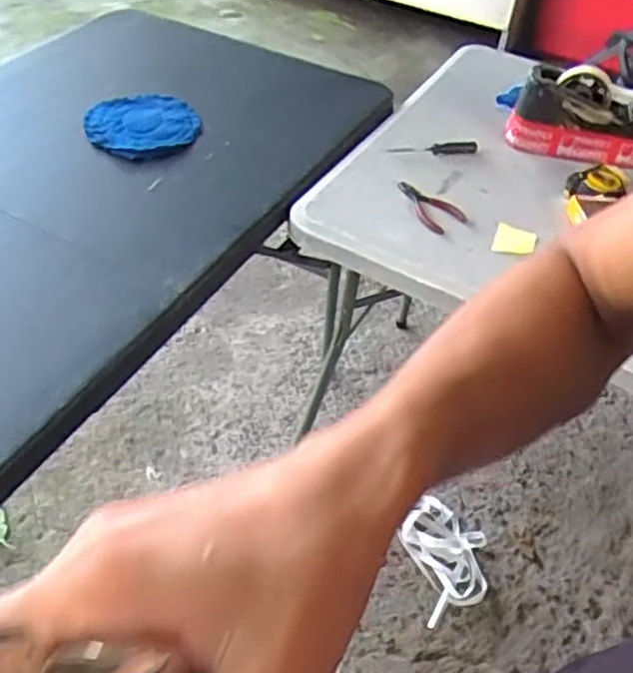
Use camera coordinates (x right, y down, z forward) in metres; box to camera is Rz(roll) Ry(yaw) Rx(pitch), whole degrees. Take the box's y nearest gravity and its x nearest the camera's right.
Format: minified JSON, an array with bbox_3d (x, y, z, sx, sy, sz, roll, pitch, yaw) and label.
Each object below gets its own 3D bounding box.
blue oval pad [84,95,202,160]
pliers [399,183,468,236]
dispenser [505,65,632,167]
[{"bbox_3d":[-0.254,-0.309,0.992,0.155,0.023,0.151,-15,51,-19],"label":"blue oval pad"},{"bbox_3d":[0.155,-0.181,0.919,0.054,0.019,0.112,-16,51,-19],"label":"pliers"},{"bbox_3d":[0.402,-0.335,1.023,0.205,0.108,0.066,6,47,1],"label":"dispenser"}]

